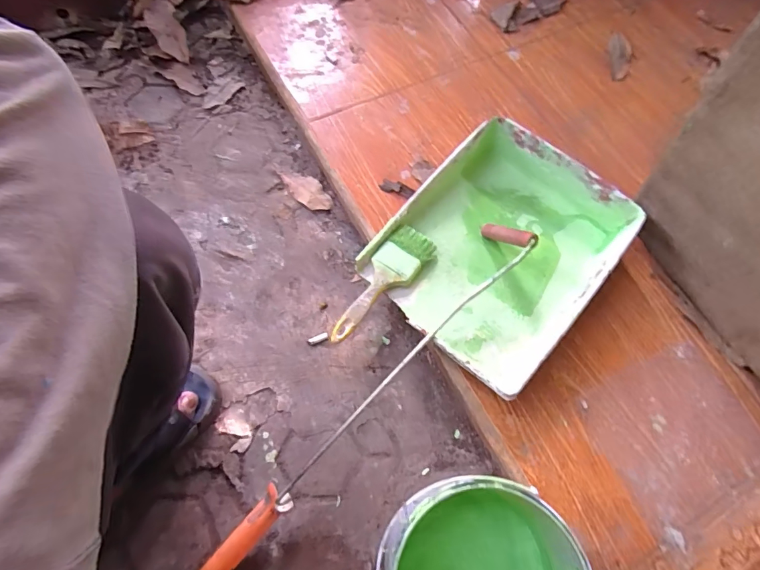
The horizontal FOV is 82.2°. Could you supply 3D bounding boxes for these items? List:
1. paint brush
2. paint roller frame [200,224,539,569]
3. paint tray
[{"bbox_3d":[-0.004,-0.007,0.598,0.060,0.013,0.196,43,71,14],"label":"paint brush"},{"bbox_3d":[-0.002,0.139,0.549,0.080,0.118,0.584,38,70,12],"label":"paint roller frame"},{"bbox_3d":[0.173,-0.055,0.640,0.279,0.080,0.356,38,70,12],"label":"paint tray"}]

